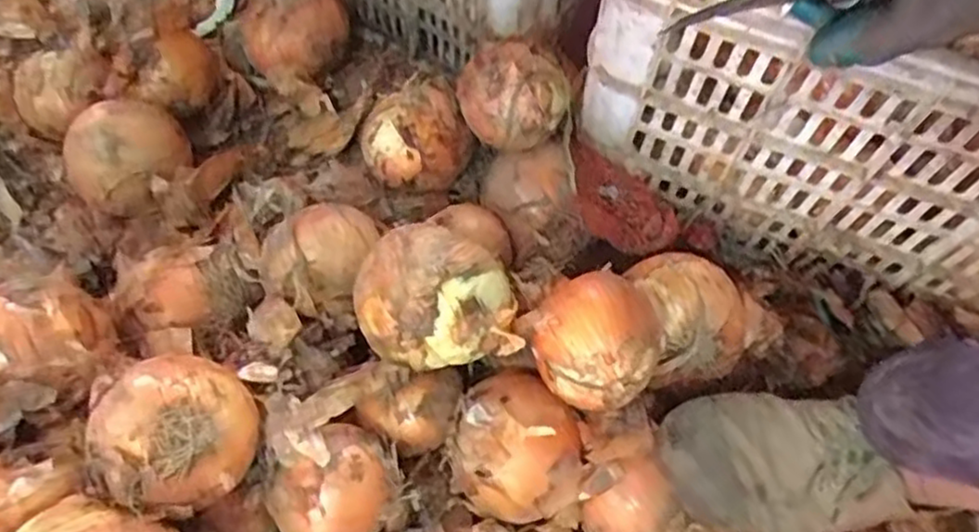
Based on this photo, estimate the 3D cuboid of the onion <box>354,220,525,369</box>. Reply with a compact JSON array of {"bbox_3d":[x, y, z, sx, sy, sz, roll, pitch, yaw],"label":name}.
[{"bbox_3d":[-0.039,0.023,0.517,0.110,0.079,0.101,-11,65,-6],"label":"onion"}]

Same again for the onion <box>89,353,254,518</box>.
[{"bbox_3d":[-0.200,0.104,0.466,0.098,0.067,0.094,35,69,15],"label":"onion"}]

